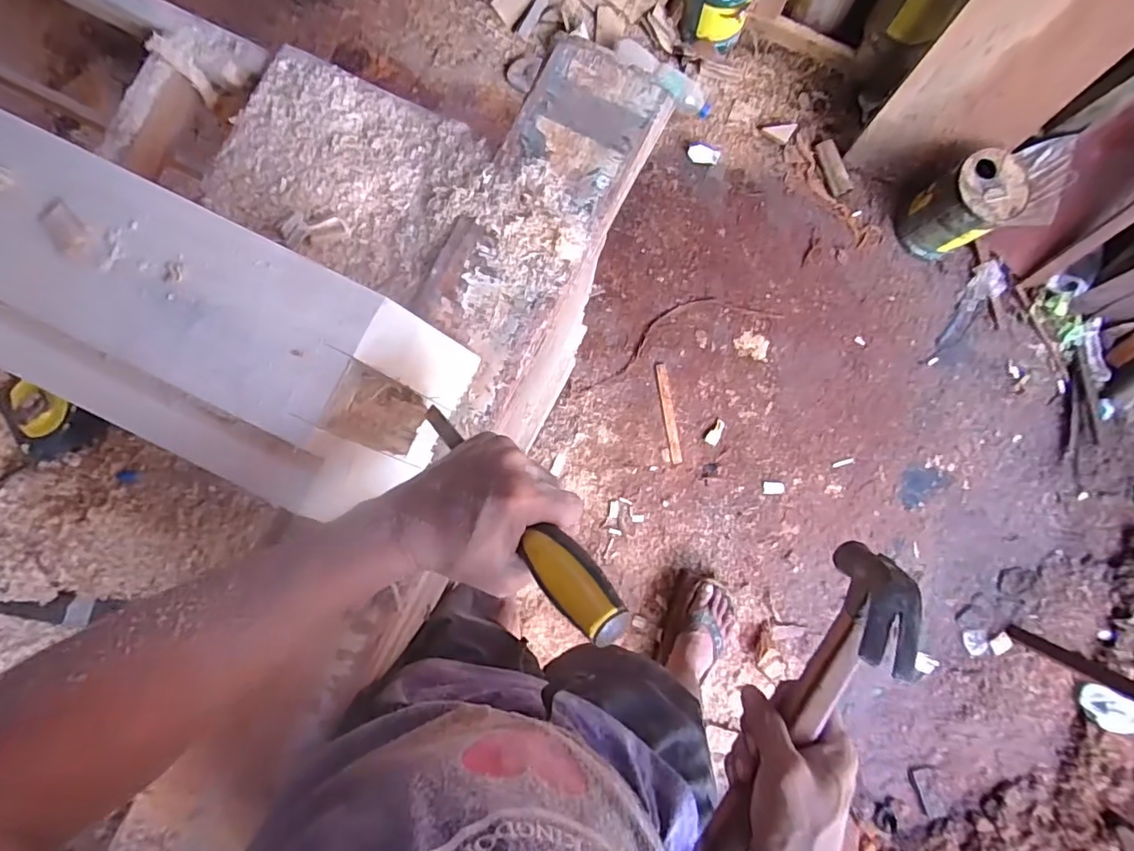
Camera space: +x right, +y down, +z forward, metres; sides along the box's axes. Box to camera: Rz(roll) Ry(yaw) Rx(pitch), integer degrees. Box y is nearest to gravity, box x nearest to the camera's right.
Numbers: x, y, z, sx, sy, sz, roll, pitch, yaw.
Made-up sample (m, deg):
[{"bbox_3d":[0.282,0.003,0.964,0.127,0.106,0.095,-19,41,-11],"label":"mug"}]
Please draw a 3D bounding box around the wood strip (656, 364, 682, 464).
[{"bbox_3d":[0.247,-0.029,1.298,0.028,0.008,0.239,-9,84,-4],"label":"wood strip"}]

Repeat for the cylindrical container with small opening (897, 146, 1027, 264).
[{"bbox_3d":[0.929,-0.521,1.271,0.185,0.238,0.178,-36,86,-7],"label":"cylindrical container with small opening"}]

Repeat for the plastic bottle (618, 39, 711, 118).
[{"bbox_3d":[0.243,-0.879,1.359,0.280,0.068,0.067,32,82,1],"label":"plastic bottle"}]

